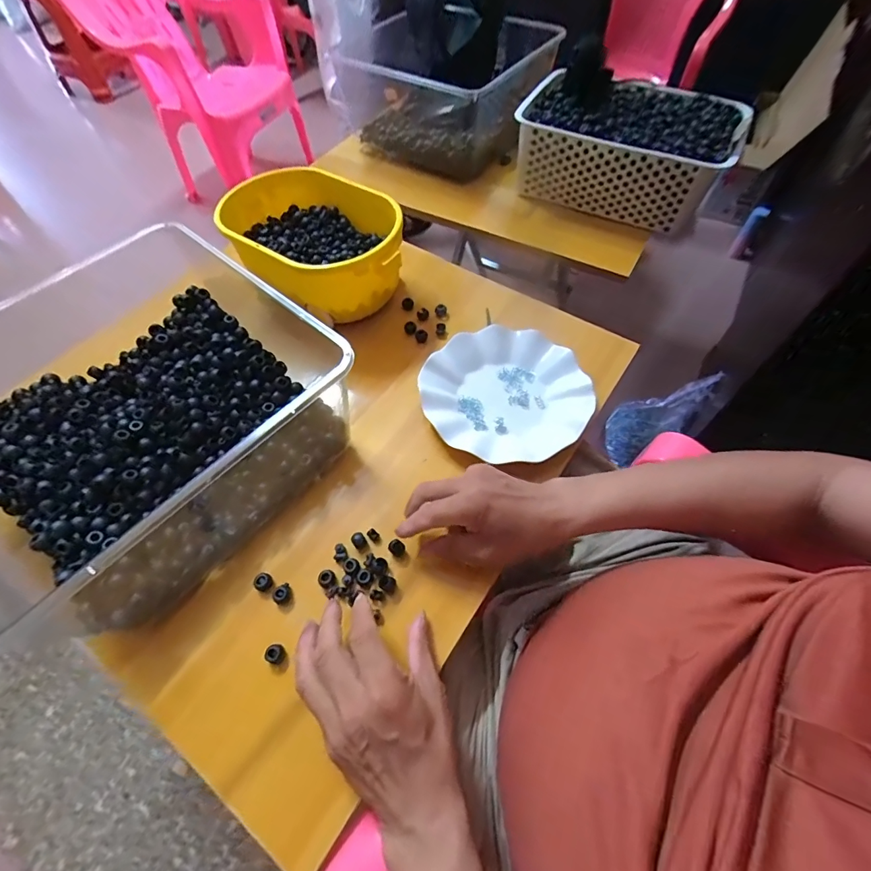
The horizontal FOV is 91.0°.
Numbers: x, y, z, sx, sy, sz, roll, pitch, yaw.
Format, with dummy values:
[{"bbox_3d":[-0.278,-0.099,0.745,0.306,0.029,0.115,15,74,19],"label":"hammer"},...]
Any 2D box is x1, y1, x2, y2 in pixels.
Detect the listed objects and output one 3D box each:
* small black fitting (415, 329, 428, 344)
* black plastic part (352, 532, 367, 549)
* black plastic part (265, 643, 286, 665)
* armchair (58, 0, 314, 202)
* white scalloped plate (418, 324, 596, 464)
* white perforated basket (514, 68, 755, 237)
[{"bbox_3d":[-0.018,-0.126,0.542,0.016,0.010,0.015,-5,58,-1],"label":"small black fitting"},{"bbox_3d":[-0.072,0.098,0.401,0.012,0.007,0.014,-35,63,-19],"label":"black plastic part"},{"bbox_3d":[-0.134,0.181,0.356,0.016,0.012,0.014,17,60,12],"label":"black plastic part"},{"bbox_3d":[-0.730,-1.178,1.355,0.497,0.590,0.481,23,61,15],"label":"armchair"},{"bbox_3d":[0.078,-0.052,0.481,0.179,0.024,0.170,-1,58,1],"label":"white scalloped plate"},{"bbox_3d":[0.286,-0.440,0.663,0.300,0.109,0.195,22,61,15],"label":"white perforated basket"}]

